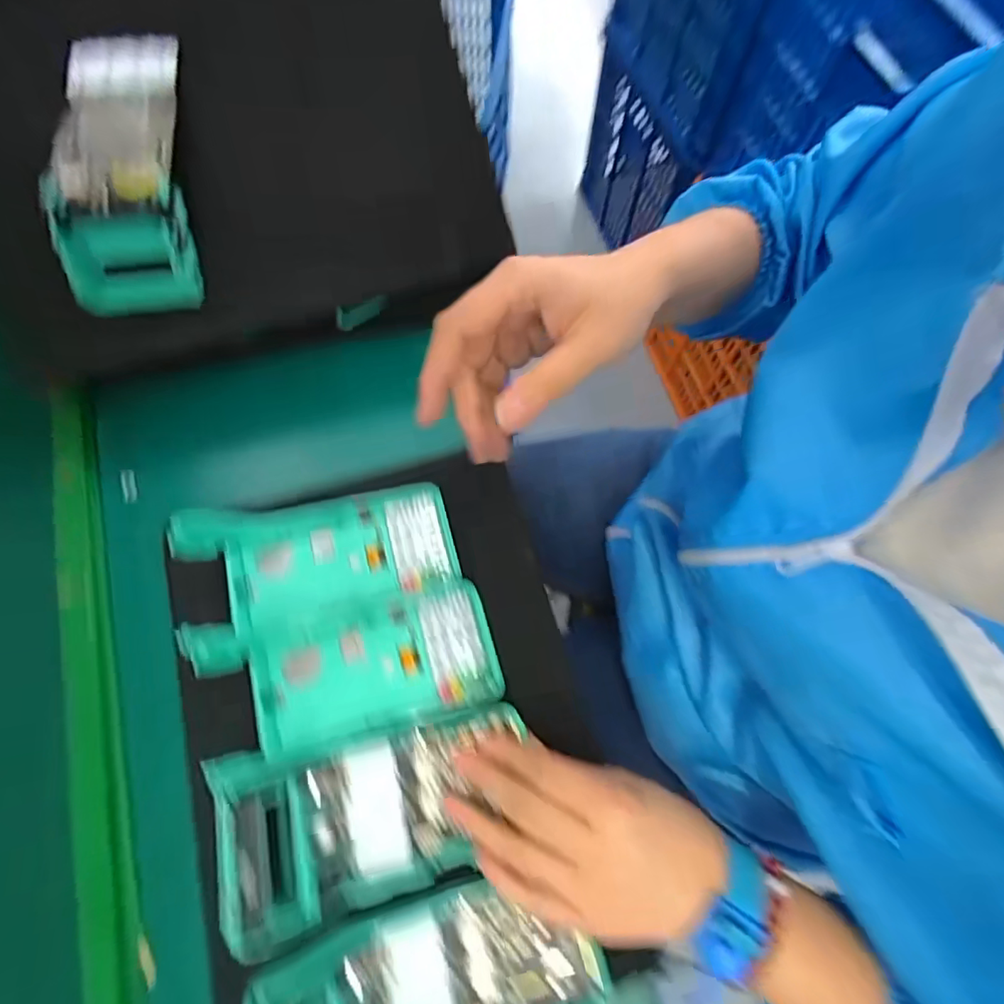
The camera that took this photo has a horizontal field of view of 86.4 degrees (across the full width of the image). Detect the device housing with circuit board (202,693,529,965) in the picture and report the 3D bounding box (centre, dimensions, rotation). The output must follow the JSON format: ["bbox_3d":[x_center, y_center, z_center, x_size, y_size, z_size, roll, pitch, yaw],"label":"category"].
[{"bbox_3d":[-0.064,0.173,0.298,0.162,0.058,0.084,-9,72,-3],"label":"device housing with circuit board"}]

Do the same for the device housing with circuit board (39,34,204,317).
[{"bbox_3d":[-0.237,-0.211,0.342,0.070,0.059,0.171,-9,72,-3],"label":"device housing with circuit board"}]

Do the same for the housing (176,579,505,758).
[{"bbox_3d":[-0.091,0.103,0.330,0.174,0.041,0.077,-13,72,-4],"label":"housing"}]

